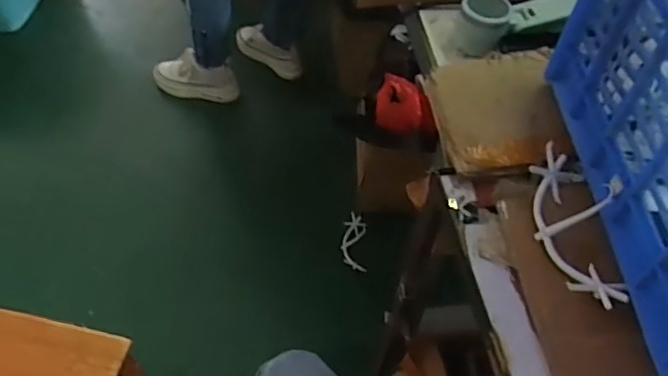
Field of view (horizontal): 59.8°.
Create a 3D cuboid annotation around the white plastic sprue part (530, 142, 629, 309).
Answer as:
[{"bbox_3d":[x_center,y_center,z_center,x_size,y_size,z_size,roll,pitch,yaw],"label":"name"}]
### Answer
[{"bbox_3d":[0.212,0.027,0.512,0.058,0.050,0.159,4,52,-1],"label":"white plastic sprue part"}]

